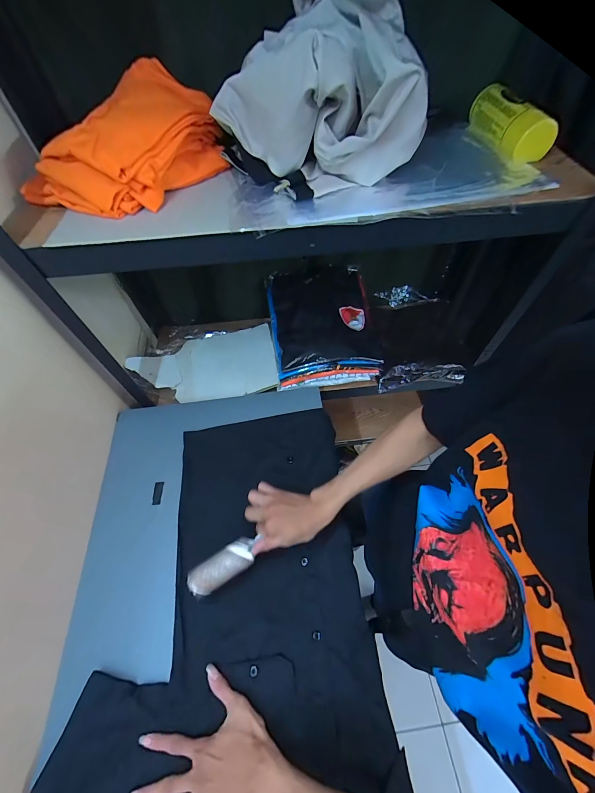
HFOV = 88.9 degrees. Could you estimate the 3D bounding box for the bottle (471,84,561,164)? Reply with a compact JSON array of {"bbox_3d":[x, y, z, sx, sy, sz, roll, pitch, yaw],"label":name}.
[{"bbox_3d":[0.342,-0.447,0.492,0.063,0.054,0.157,-8,58,-3],"label":"bottle"}]

